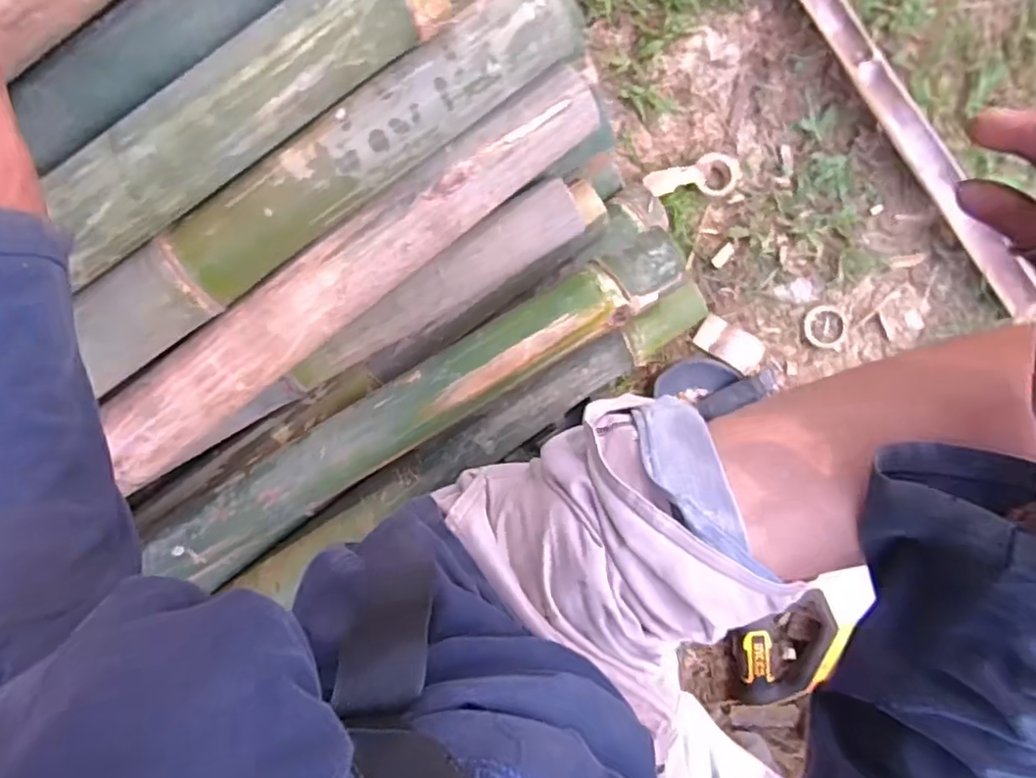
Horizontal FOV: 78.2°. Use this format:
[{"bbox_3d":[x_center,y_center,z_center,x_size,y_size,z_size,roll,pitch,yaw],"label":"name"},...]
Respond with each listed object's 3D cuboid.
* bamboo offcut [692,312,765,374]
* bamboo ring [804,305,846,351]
[{"bbox_3d":[0.258,-0.053,0.771,0.083,0.018,0.041,29,86,0],"label":"bamboo offcut"},{"bbox_3d":[0.375,-0.075,0.778,0.048,0.007,0.052,0,87,-2],"label":"bamboo ring"}]

